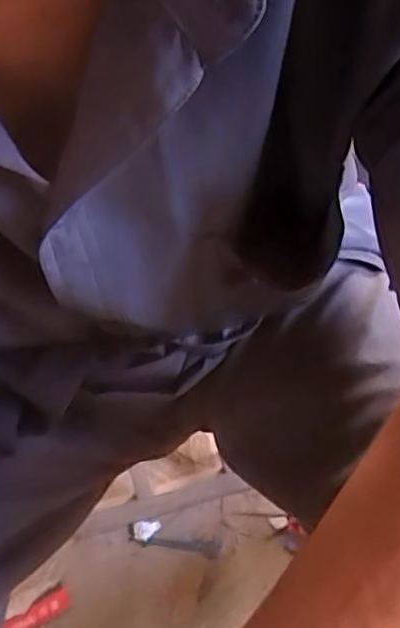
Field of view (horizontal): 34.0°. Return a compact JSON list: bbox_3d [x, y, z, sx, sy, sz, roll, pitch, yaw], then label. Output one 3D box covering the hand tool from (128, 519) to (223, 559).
[{"bbox_3d":[-0.030,0.266,0.775,0.113,0.010,0.030,6,56,8],"label":"hand tool"}]

